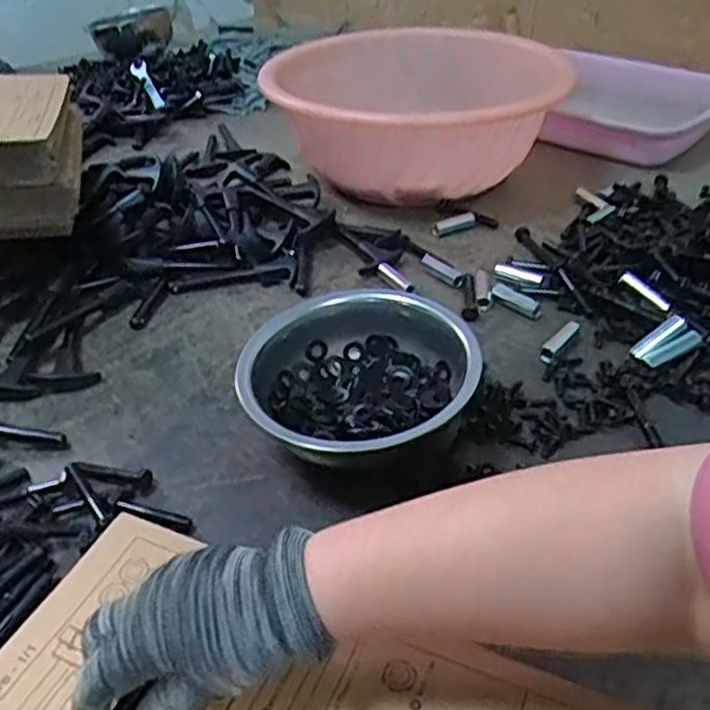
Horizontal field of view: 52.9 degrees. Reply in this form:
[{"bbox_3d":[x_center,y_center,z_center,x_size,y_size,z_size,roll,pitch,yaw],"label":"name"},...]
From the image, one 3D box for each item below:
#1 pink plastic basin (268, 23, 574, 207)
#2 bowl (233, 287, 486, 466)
[{"bbox_3d":[0.072,-0.295,0.875,0.308,0.156,0.393,13,40,18],"label":"pink plastic basin"},{"bbox_3d":[0.000,0.019,0.534,0.165,0.076,0.164,-1,38,1],"label":"bowl"}]

